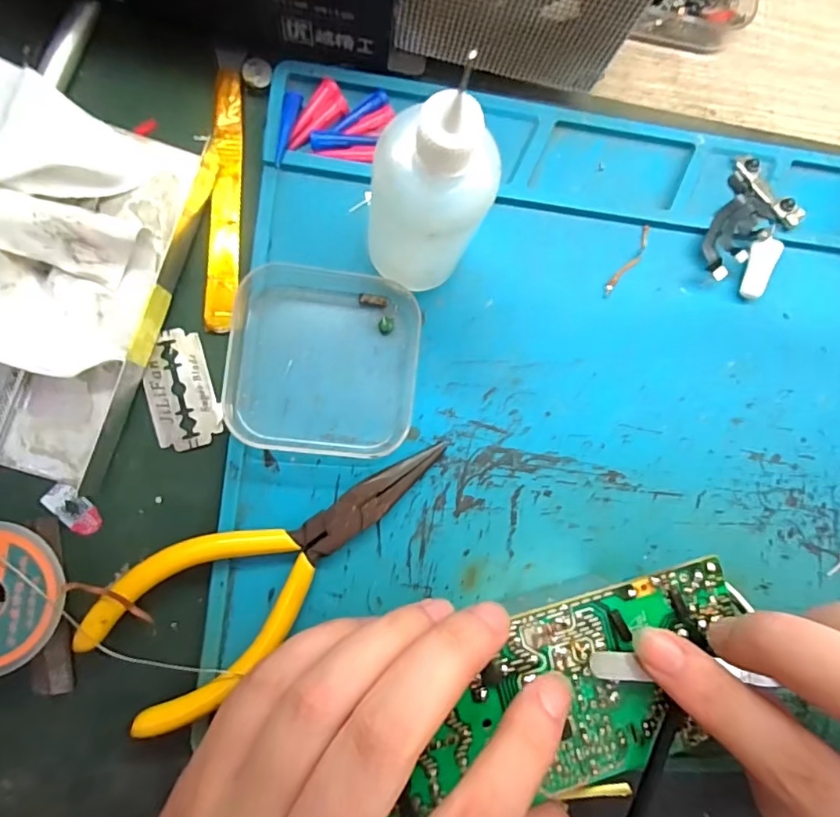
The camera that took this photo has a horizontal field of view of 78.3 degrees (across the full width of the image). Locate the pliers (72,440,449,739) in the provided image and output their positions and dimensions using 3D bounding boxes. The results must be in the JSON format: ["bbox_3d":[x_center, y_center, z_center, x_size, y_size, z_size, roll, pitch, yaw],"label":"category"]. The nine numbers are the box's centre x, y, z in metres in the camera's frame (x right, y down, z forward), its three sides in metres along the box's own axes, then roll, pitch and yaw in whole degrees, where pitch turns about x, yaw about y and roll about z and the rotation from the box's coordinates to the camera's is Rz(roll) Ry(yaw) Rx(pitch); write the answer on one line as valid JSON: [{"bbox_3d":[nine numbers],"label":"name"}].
[{"bbox_3d":[-0.049,0.047,0.175,0.127,0.014,0.049,-42,91,-8],"label":"pliers"}]

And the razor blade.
[{"bbox_3d":[-0.084,-0.006,0.181,0.023,0.004,0.042,-15,88,-8],"label":"razor blade"}]

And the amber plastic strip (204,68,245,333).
[{"bbox_3d":[-0.071,-0.075,0.187,0.011,0.005,0.094,1,85,-7],"label":"amber plastic strip"}]

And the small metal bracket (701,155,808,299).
[{"bbox_3d":[0.134,-0.072,0.209,0.030,0.009,0.052,27,83,-4],"label":"small metal bracket"}]

